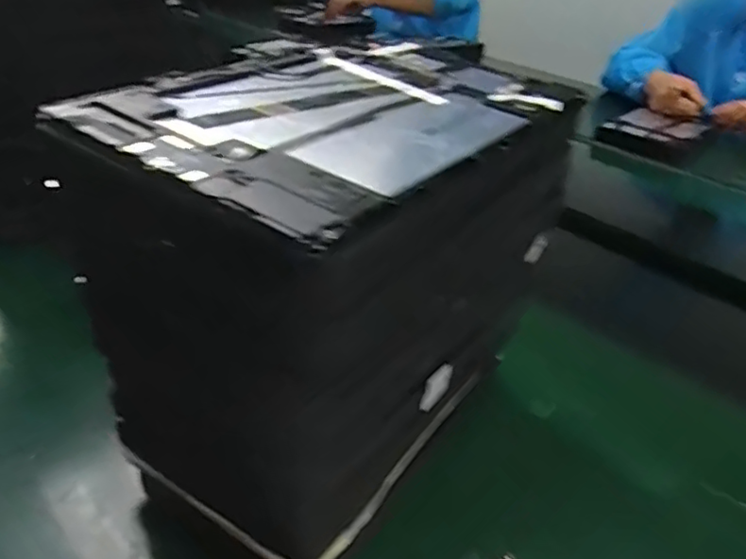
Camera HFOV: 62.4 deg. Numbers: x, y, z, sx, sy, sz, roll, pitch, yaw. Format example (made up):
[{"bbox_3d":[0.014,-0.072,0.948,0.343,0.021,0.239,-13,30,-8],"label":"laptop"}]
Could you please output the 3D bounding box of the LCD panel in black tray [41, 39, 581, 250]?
[{"bbox_3d":[-0.012,-0.087,0.300,0.154,0.009,0.238,25,37,28],"label":"LCD panel in black tray"}]

